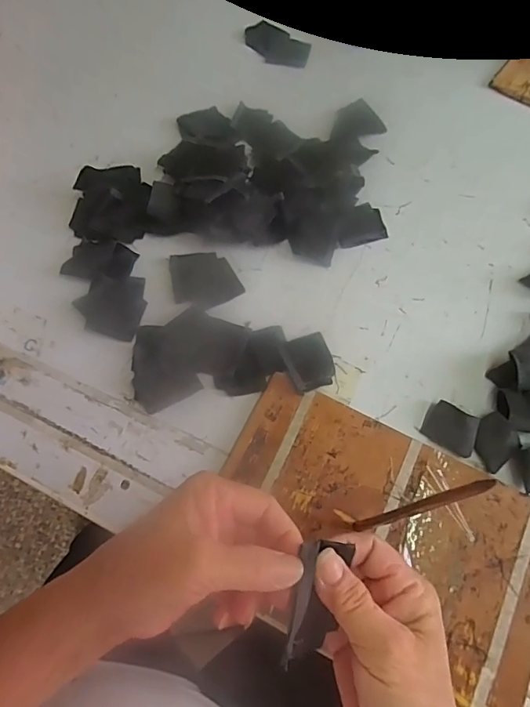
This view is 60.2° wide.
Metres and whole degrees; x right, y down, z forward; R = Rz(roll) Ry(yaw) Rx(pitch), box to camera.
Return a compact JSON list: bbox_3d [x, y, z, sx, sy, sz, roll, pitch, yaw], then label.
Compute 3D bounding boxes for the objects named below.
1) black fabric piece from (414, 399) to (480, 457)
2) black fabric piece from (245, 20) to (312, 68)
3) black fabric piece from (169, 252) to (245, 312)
[{"bbox_3d":[0.165,0.066,0.403,0.045,0.022,0.032,30,71,11],"label":"black fabric piece"},{"bbox_3d":[0.015,-0.404,0.600,0.093,0.004,0.052,35,72,13],"label":"black fabric piece"},{"bbox_3d":[-0.064,-0.076,0.463,0.063,0.004,0.069,-28,71,-11],"label":"black fabric piece"}]

